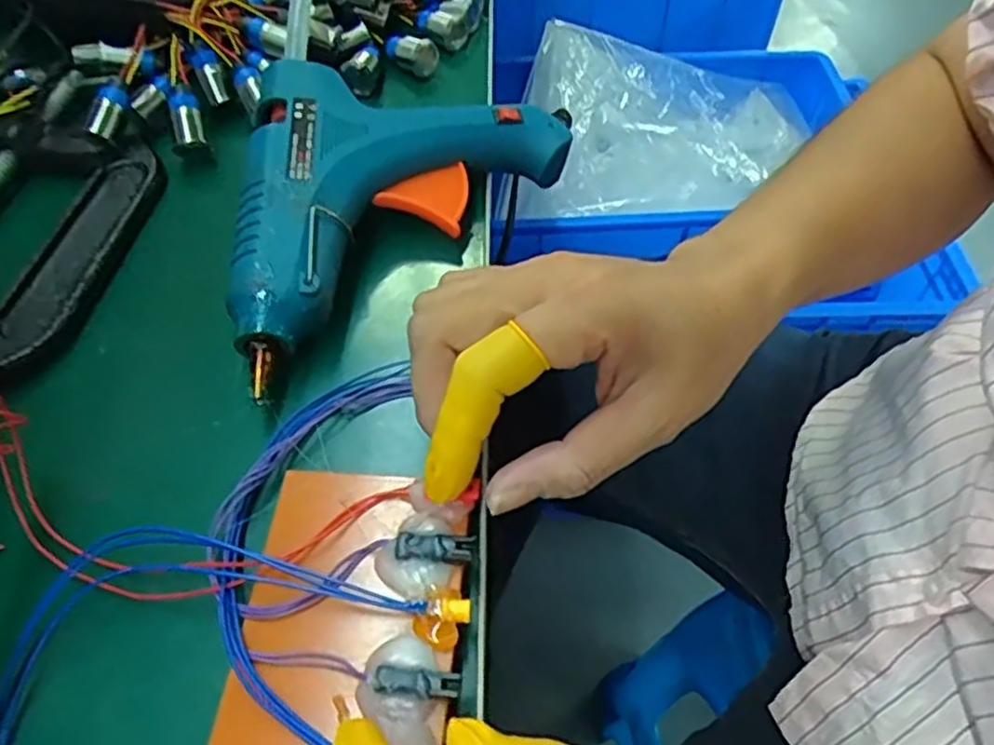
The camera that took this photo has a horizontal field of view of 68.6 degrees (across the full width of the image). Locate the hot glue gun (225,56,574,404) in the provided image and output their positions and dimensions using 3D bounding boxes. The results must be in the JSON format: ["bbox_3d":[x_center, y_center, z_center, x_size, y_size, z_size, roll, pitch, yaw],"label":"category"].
[{"bbox_3d":[-0.063,-0.098,0.349,0.204,0.040,0.125,-36,60,-22],"label":"hot glue gun"}]

